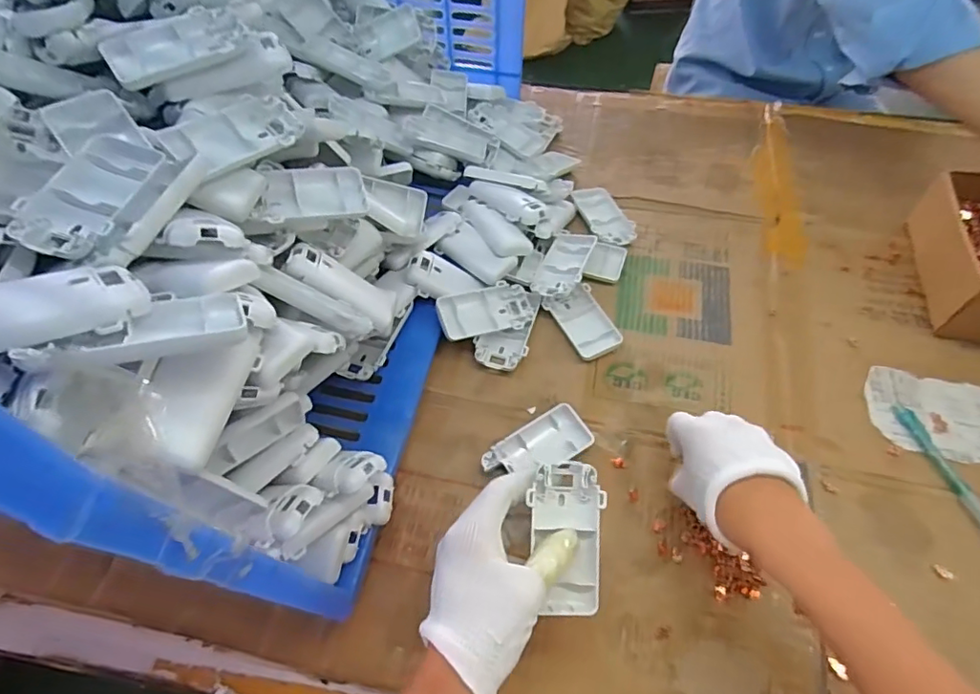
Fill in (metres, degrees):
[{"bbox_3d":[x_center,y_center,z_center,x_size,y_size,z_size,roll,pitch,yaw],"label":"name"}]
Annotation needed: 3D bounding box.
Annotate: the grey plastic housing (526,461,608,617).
[{"bbox_3d":[0.052,0.126,0.361,0.048,0.017,0.095,-3,81,1],"label":"grey plastic housing"}]

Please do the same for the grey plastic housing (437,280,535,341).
[{"bbox_3d":[-0.005,-0.035,0.543,0.097,0.011,0.049,-14,73,-24],"label":"grey plastic housing"}]

